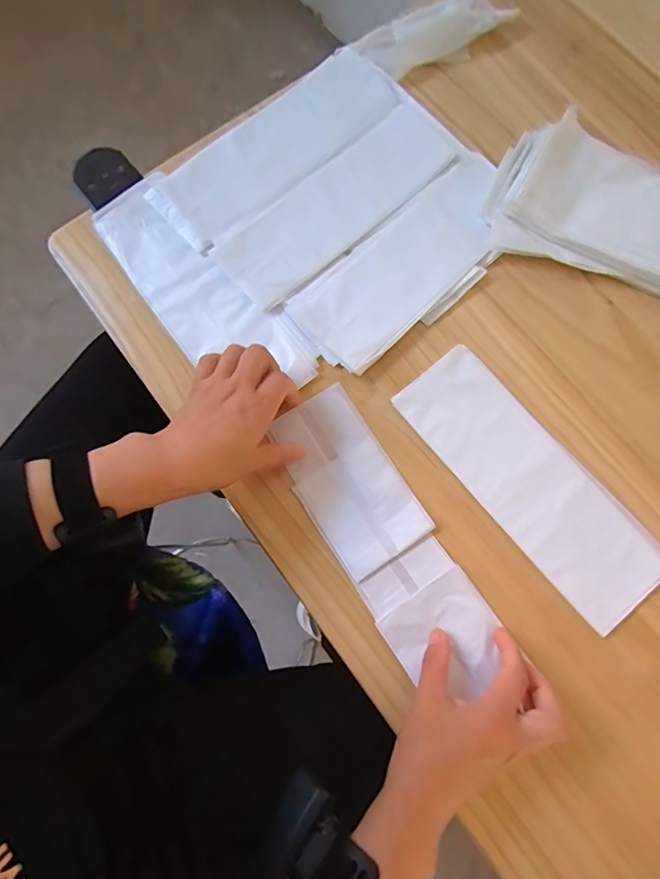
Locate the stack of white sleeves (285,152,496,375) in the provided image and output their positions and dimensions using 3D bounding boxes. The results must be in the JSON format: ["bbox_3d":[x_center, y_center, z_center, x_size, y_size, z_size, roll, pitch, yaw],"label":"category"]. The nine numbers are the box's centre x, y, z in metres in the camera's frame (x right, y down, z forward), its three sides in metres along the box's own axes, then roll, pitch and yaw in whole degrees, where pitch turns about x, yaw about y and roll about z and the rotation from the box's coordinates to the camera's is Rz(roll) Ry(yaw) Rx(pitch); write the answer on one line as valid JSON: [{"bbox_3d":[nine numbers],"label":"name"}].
[{"bbox_3d":[0.077,-0.168,0.421,0.243,0.012,0.093,-41,81,-8],"label":"stack of white sleeves"}]

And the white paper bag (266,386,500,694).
[{"bbox_3d":[0.043,0.081,0.378,0.083,0.008,0.261,-31,79,-6],"label":"white paper bag"}]

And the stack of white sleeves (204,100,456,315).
[{"bbox_3d":[0.007,-0.227,0.436,0.248,0.006,0.082,-41,81,-8],"label":"stack of white sleeves"}]

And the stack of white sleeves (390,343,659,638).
[{"bbox_3d":[0.167,0.034,0.381,0.085,0.007,0.250,-39,80,-7],"label":"stack of white sleeves"}]

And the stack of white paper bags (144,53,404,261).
[{"bbox_3d":[-0.052,-0.291,0.448,0.260,0.006,0.094,-42,81,-8],"label":"stack of white paper bags"}]

